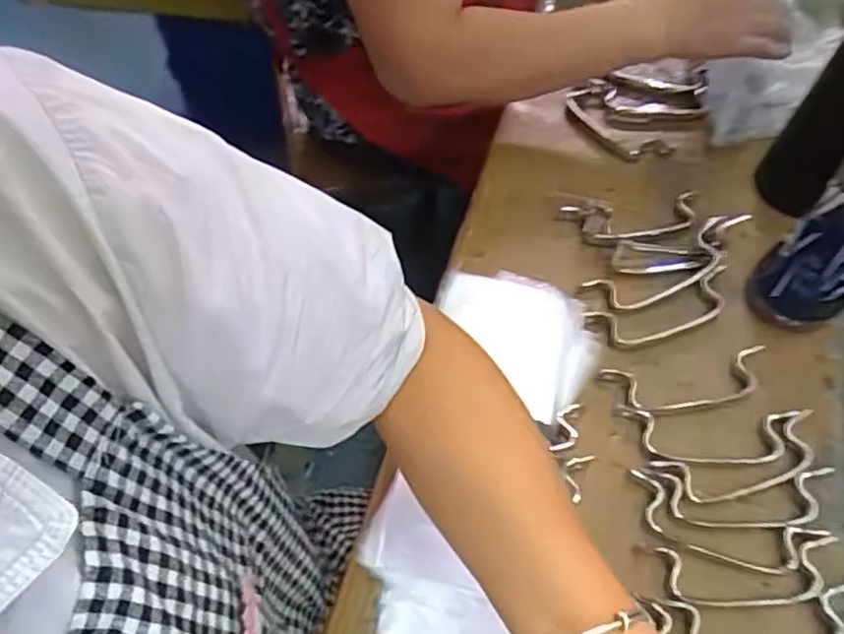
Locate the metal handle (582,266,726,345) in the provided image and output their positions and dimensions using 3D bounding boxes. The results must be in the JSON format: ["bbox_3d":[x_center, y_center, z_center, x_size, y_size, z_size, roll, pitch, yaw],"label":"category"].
[{"bbox_3d":[0.198,-0.006,0.529,0.126,0.013,0.039,-16,62,-10],"label":"metal handle"}]

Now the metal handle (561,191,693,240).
[{"bbox_3d":[0.187,-0.089,0.574,0.117,0.021,0.046,-8,61,-6],"label":"metal handle"}]

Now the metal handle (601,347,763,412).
[{"bbox_3d":[0.201,0.050,0.499,0.117,0.010,0.037,-7,61,-5],"label":"metal handle"}]

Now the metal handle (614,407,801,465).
[{"bbox_3d":[0.208,0.088,0.478,0.124,0.015,0.041,4,60,1],"label":"metal handle"}]

